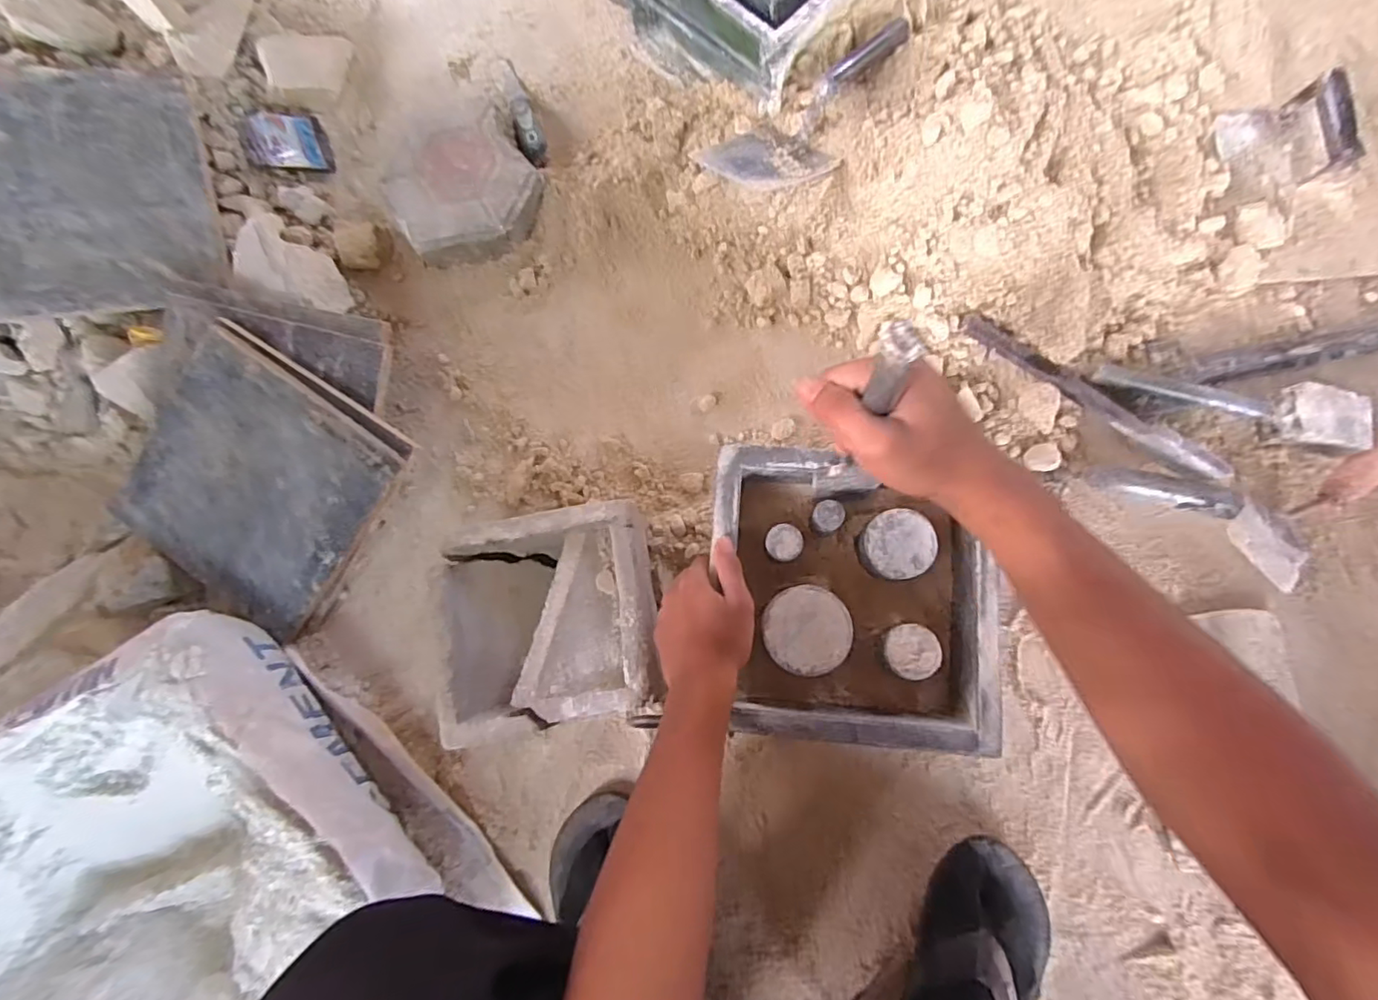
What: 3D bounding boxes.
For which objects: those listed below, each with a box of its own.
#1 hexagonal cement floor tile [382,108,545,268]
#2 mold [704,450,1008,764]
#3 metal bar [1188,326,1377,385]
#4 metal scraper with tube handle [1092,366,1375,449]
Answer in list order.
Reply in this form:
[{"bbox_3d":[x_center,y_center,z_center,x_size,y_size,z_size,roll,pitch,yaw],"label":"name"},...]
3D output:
[{"bbox_3d":[-0.274,-0.383,0.716,0.190,0.055,0.184,-11,81,4],"label":"hexagonal cement floor tile"},{"bbox_3d":[0.141,0.081,0.521,0.237,0.066,0.239,4,83,6],"label":"mold"},{"bbox_3d":[0.660,-0.159,0.620,0.247,0.020,0.032,-10,81,4],"label":"metal bar"},{"bbox_3d":[0.554,-0.107,0.603,0.267,0.042,0.059,16,83,8],"label":"metal scraper with tube handle"}]

